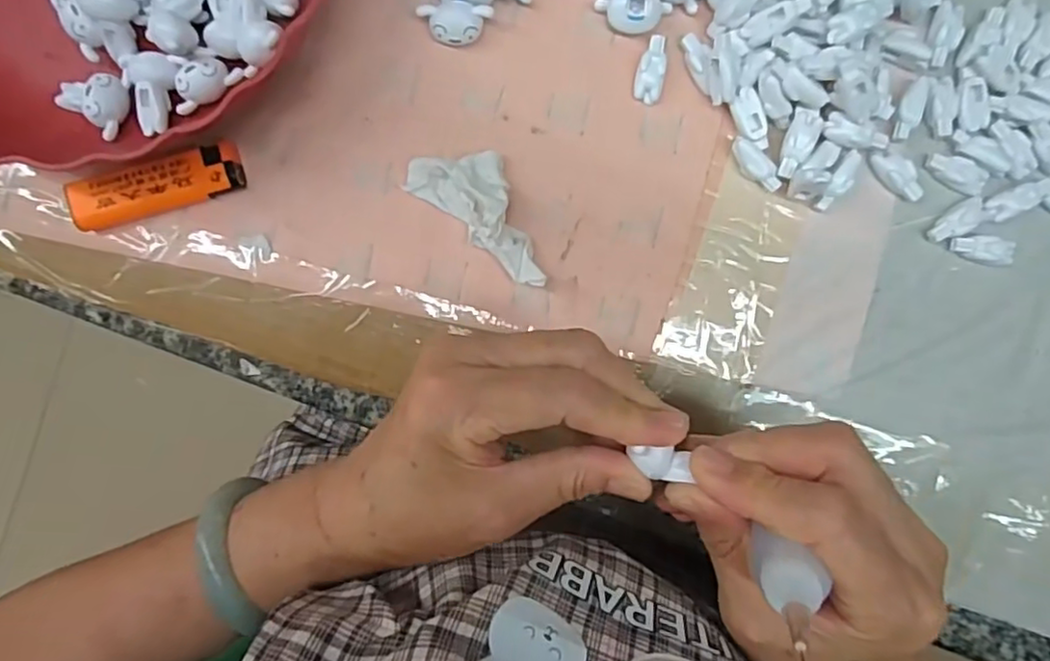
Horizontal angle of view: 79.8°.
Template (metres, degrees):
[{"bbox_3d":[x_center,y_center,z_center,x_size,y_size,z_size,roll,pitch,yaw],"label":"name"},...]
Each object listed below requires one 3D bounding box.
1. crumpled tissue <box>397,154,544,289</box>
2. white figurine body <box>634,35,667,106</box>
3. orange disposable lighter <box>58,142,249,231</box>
[{"bbox_3d":[-0.016,-0.057,0.289,0.079,0.022,0.037,40,96,-1],"label":"crumpled tissue"},{"bbox_3d":[0.060,-0.121,0.291,0.014,0.007,0.030,15,96,1],"label":"white figurine body"},{"bbox_3d":[-0.175,-0.068,0.298,0.080,0.015,0.022,-16,95,5],"label":"orange disposable lighter"}]

